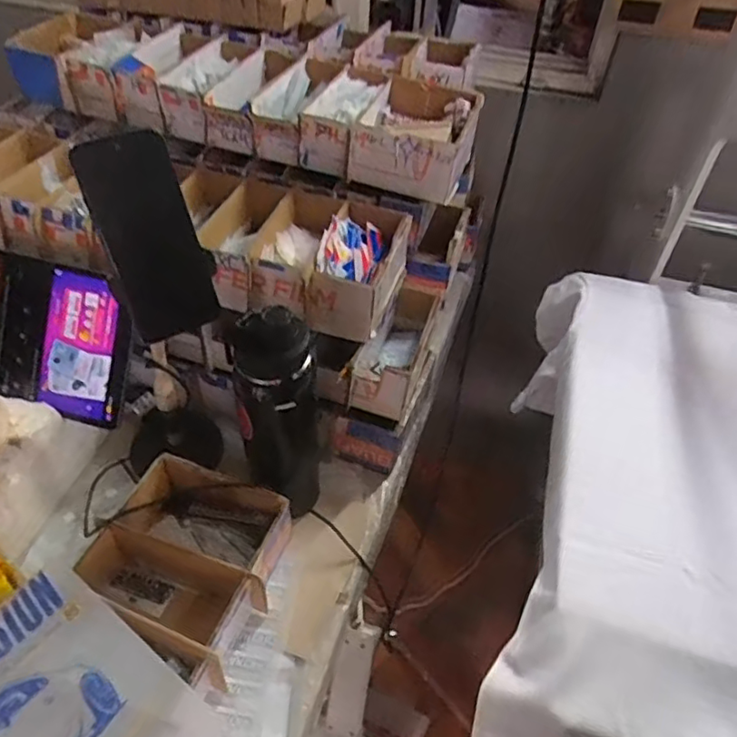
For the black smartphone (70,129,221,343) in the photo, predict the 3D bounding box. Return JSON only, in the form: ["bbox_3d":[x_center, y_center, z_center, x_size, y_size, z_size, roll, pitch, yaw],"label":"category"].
[{"bbox_3d":[-0.185,-0.108,0.506,0.074,0.168,0.010,-21,33,-16],"label":"black smartphone"}]

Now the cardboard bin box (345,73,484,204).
[{"bbox_3d":[0.069,-0.305,0.775,0.137,0.074,0.200,15,46,11],"label":"cardboard bin box"}]

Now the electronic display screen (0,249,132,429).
[{"bbox_3d":[-0.374,-0.042,0.642,0.251,0.156,0.011,13,9,8],"label":"electronic display screen"}]

